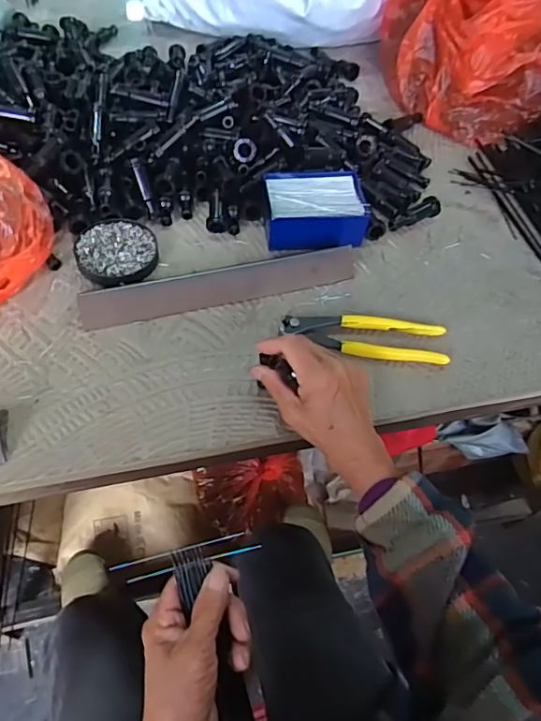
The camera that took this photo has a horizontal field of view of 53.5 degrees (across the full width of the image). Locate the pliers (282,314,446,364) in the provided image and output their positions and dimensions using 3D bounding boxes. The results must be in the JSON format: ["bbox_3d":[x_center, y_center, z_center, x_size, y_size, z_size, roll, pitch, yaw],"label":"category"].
[{"bbox_3d":[0.091,-0.023,0.523,0.159,0.014,0.046,6,57,-1],"label":"pliers"}]

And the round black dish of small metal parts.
[{"bbox_3d":[-0.159,-0.112,0.563,0.081,0.016,0.086,2,57,-3],"label":"round black dish of small metal parts"}]

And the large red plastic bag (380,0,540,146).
[{"bbox_3d":[0.298,-0.454,0.719,0.234,0.184,0.232,-16,60,-15],"label":"large red plastic bag"}]

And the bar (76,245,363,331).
[{"bbox_3d":[-0.045,-0.078,0.543,0.281,0.017,0.040,-13,59,-13],"label":"bar"}]

